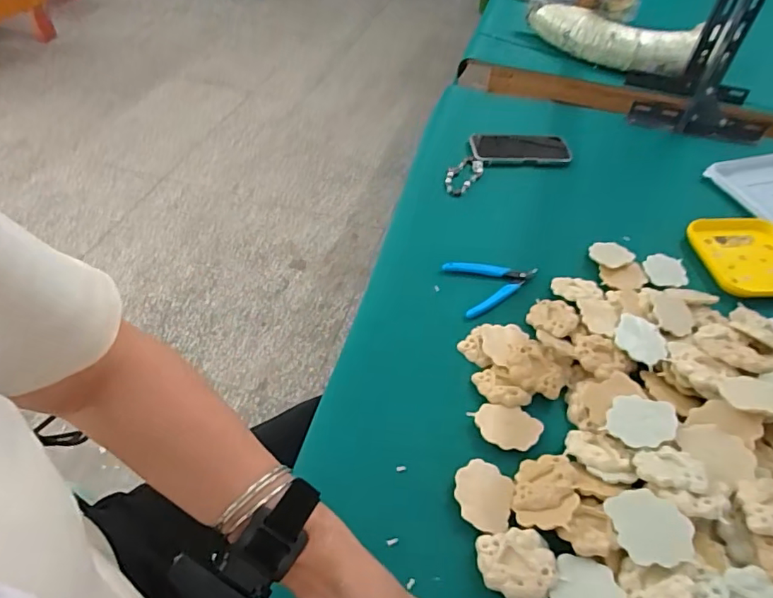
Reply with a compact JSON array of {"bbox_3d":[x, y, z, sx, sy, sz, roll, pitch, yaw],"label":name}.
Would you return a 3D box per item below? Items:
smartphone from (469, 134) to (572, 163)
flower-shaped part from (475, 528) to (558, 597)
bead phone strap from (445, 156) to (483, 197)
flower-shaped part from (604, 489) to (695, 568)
[{"bbox_3d":[0.233,-0.265,0.903,0.164,0.009,0.085,1,48,-2],"label":"smartphone"},{"bbox_3d":[0.110,0.229,0.442,0.062,0.027,0.055,5,48,2],"label":"flower-shaped part"},{"bbox_3d":[0.124,-0.202,0.844,0.047,0.008,0.102,28,52,21],"label":"bead phone strap"},{"bbox_3d":[0.219,0.189,0.430,0.053,0.004,0.064,-32,43,-2],"label":"flower-shaped part"}]

